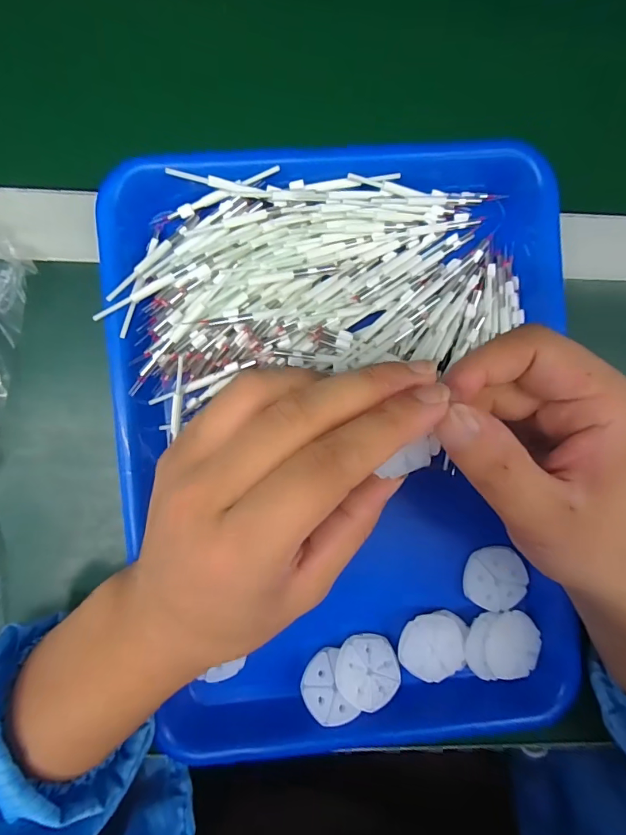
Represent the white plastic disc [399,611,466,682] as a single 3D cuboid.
[{"bbox_3d":[0.070,0.135,0.255,0.037,0.004,0.035,0,92,-3],"label":"white plastic disc"}]

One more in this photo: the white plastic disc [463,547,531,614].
[{"bbox_3d":[0.111,0.098,0.265,0.038,0.007,0.037,0,92,-3],"label":"white plastic disc"}]

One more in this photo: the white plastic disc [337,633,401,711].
[{"bbox_3d":[0.032,0.148,0.255,0.036,0.004,0.038,-25,74,-19],"label":"white plastic disc"}]

